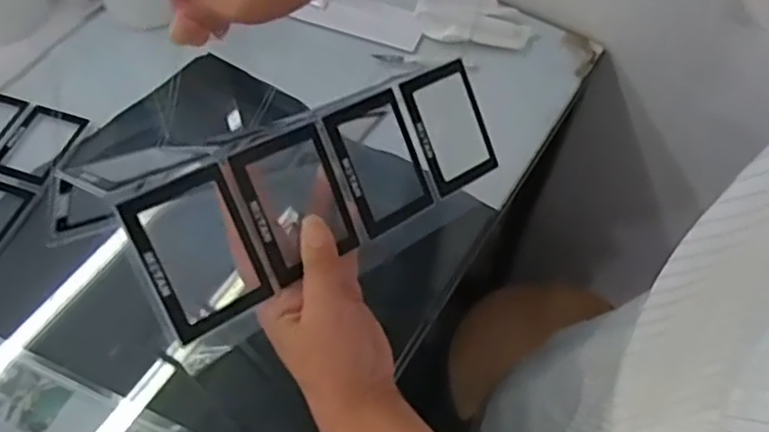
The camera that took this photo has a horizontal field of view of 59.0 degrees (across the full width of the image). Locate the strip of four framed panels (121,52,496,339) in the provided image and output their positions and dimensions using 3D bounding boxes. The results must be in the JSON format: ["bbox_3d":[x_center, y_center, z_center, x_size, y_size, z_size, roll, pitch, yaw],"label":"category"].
[{"bbox_3d":[-0.030,-0.023,0.436,0.260,0.011,0.086,-29,104,-32],"label":"strip of four framed panels"}]

